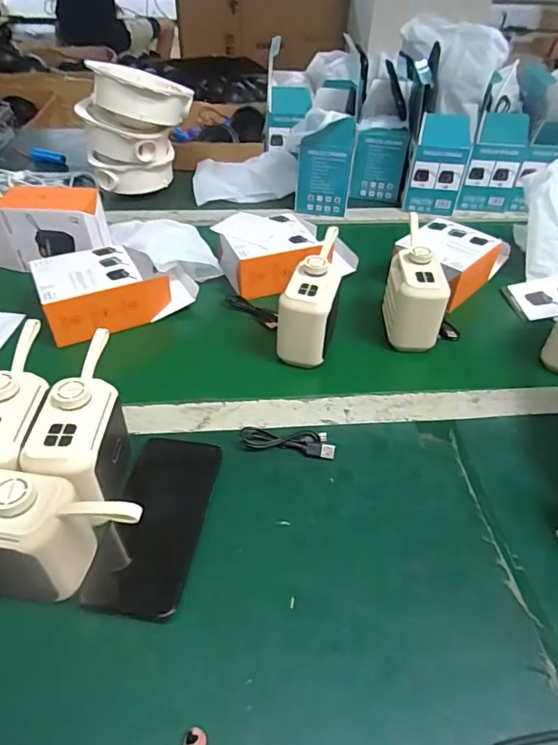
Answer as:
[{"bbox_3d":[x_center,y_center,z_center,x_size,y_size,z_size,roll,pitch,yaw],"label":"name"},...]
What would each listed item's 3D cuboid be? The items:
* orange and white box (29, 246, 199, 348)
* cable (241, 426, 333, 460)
[{"bbox_3d":[-0.199,-0.107,0.606,0.187,0.070,0.107,-24,49,-28],"label":"orange and white box"},{"bbox_3d":[0.008,0.064,0.463,0.086,0.006,0.026,6,42,3],"label":"cable"}]

